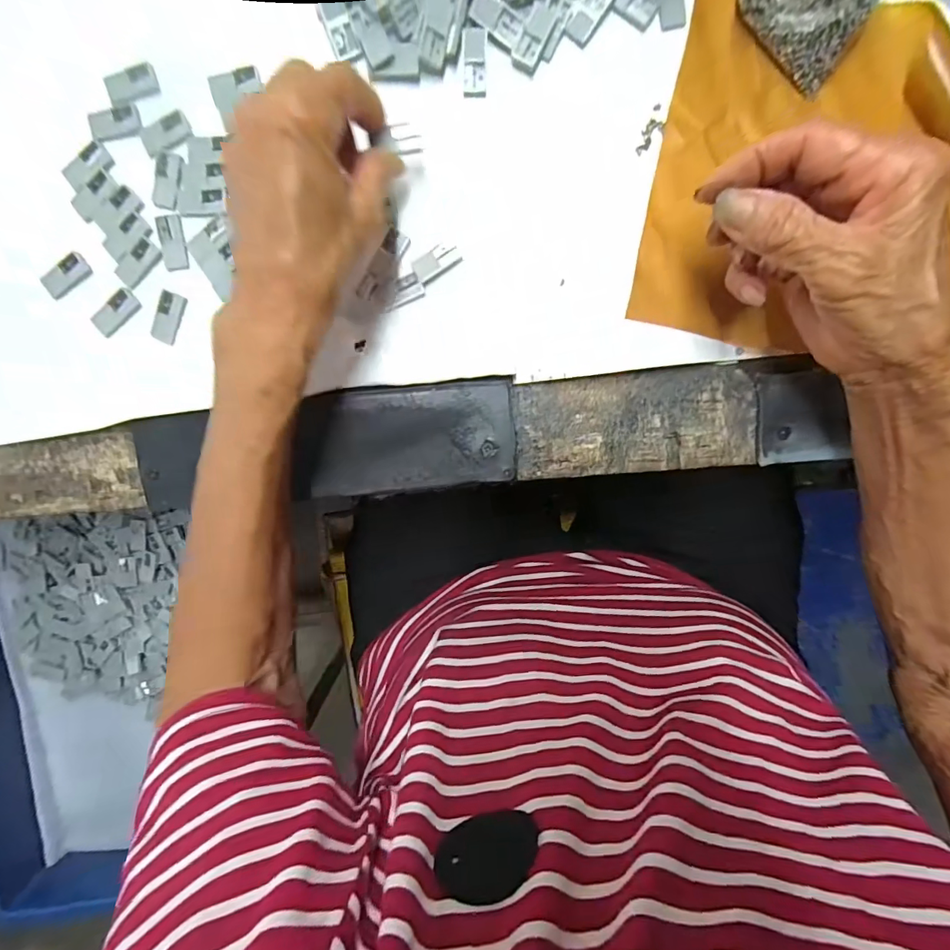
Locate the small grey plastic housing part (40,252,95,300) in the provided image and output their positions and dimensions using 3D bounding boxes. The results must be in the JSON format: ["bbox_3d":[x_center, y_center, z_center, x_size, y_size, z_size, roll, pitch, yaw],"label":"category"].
[{"bbox_3d":[-0.230,-0.112,0.265,0.026,0.007,0.014,-42,94,6],"label":"small grey plastic housing part"}]

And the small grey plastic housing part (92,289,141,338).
[{"bbox_3d":[-0.203,-0.092,0.265,0.012,0.004,0.027,43,96,-4],"label":"small grey plastic housing part"}]

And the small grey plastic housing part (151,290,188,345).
[{"bbox_3d":[-0.173,-0.089,0.266,0.011,0.004,0.028,17,97,-1],"label":"small grey plastic housing part"}]

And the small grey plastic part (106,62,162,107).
[{"bbox_3d":[-0.184,-0.210,0.253,0.028,0.004,0.014,-22,96,4],"label":"small grey plastic part"}]

